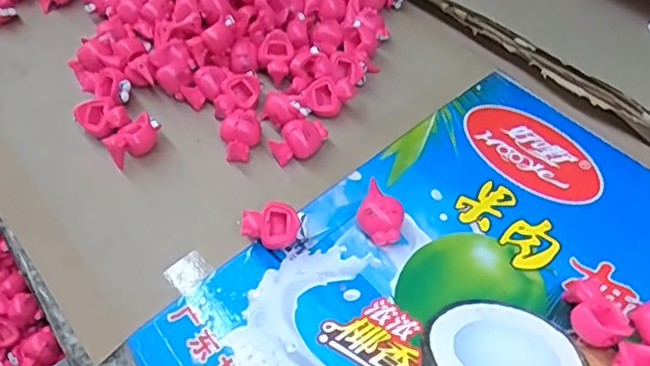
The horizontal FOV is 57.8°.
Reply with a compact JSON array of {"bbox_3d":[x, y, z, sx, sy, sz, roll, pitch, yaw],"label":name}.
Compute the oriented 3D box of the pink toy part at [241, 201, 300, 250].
[{"bbox_3d":[-0.030,0.026,0.332,0.031,0.022,0.020,-16,53,-7],"label":"pink toy part"}]

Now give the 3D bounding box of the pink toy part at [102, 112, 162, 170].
[{"bbox_3d":[-0.122,-0.028,0.379,0.035,0.027,0.020,-33,56,-19],"label":"pink toy part"}]

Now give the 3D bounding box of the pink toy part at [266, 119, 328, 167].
[{"bbox_3d":[-0.016,-0.026,0.371,0.036,0.022,0.018,-33,56,-18],"label":"pink toy part"}]

